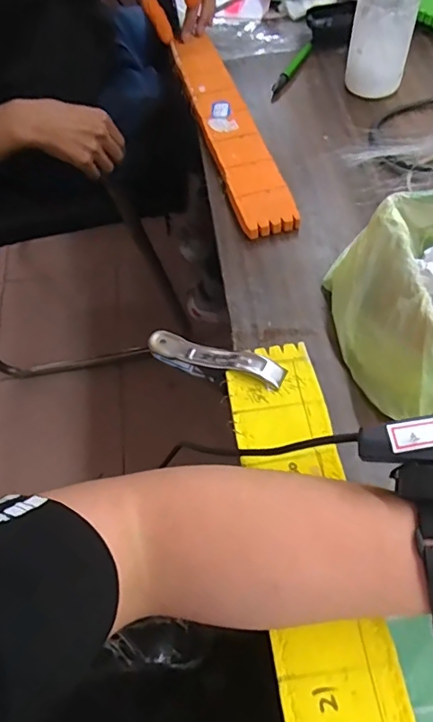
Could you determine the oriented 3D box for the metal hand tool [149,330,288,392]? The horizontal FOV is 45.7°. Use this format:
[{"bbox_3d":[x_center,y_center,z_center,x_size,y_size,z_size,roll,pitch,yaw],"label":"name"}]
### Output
[{"bbox_3d":[0.001,0.001,0.407,0.112,0.030,0.023,13,60,28],"label":"metal hand tool"}]

